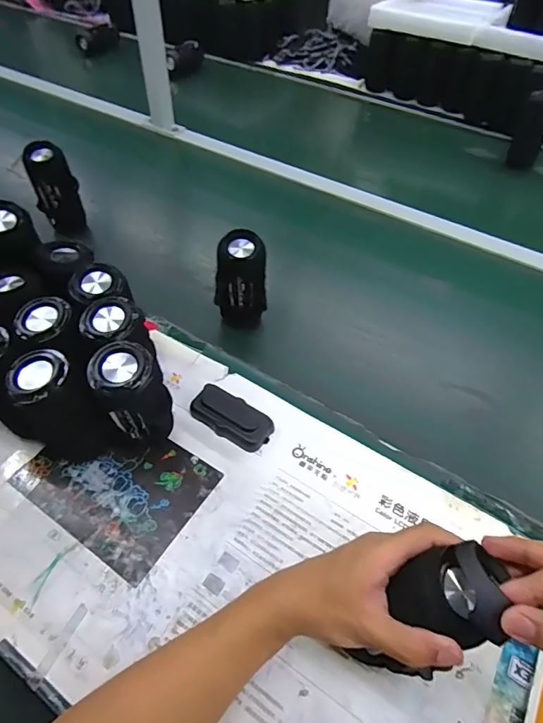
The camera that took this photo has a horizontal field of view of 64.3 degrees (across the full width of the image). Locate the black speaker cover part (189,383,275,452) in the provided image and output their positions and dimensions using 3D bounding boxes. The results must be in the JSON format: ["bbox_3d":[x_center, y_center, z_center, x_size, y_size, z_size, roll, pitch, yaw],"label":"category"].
[{"bbox_3d":[-0.052,0.070,0.547,0.105,0.024,0.053,32,57,21],"label":"black speaker cover part"}]

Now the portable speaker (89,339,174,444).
[{"bbox_3d":[-0.150,0.045,0.482,0.069,0.147,0.065,-17,54,-15],"label":"portable speaker"}]

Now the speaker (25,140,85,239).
[{"bbox_3d":[-0.381,-0.303,0.767,0.074,0.148,0.058,-21,56,-18],"label":"speaker"}]

